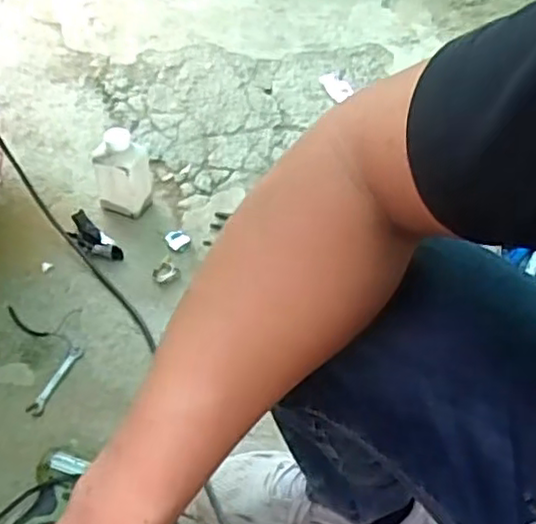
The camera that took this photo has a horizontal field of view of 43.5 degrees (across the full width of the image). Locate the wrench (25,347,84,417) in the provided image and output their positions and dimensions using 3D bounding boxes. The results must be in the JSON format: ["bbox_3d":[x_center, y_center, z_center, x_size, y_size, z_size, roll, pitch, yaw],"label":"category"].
[{"bbox_3d":[-0.299,0.166,0.947,0.023,0.010,0.118,15,48,12],"label":"wrench"}]

